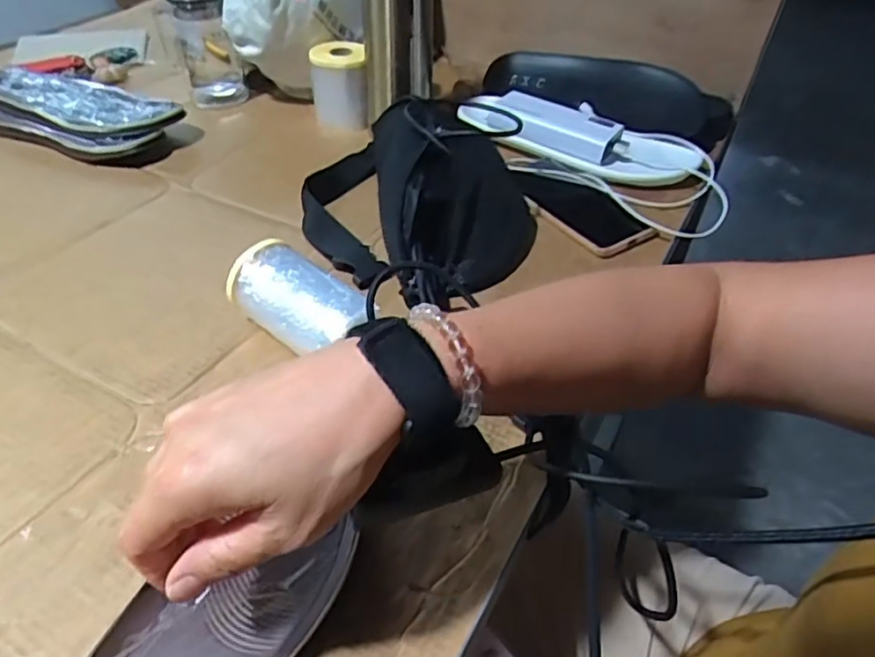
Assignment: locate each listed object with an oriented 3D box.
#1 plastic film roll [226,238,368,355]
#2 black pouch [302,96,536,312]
[{"bbox_3d":[-0.106,-0.014,0.467,0.107,0.066,0.054,31,50,28],"label":"plastic film roll"},{"bbox_3d":[-0.022,-0.148,0.590,0.223,0.089,0.298,-11,44,-12],"label":"black pouch"}]

